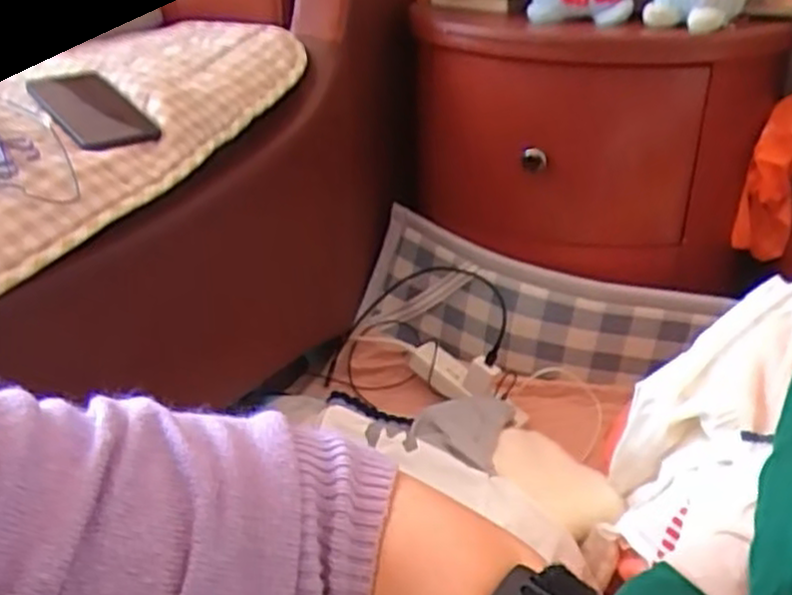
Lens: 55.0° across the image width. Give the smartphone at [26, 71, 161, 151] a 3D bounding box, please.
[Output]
[{"bbox_3d":[-0.310,-0.189,0.768,0.081,0.015,0.162,-17,48,-41],"label":"smartphone"}]

